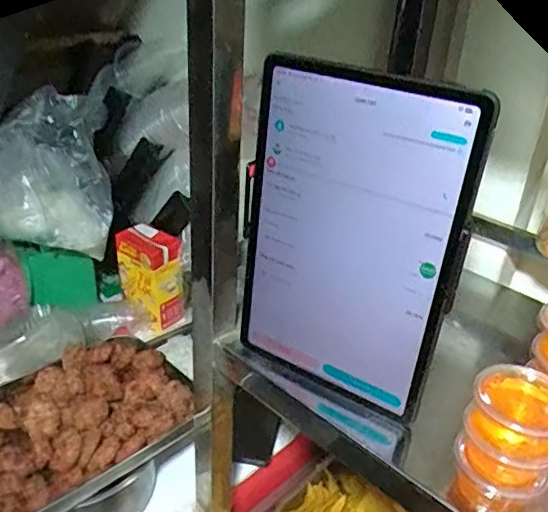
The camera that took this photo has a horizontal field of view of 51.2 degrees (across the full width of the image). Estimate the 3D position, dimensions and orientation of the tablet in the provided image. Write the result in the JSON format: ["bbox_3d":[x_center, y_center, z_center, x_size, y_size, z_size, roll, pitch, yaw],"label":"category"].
[{"bbox_3d":[0.052,-0.005,0.421,0.157,0.254,0.014,21,31,24],"label":"tablet"}]

